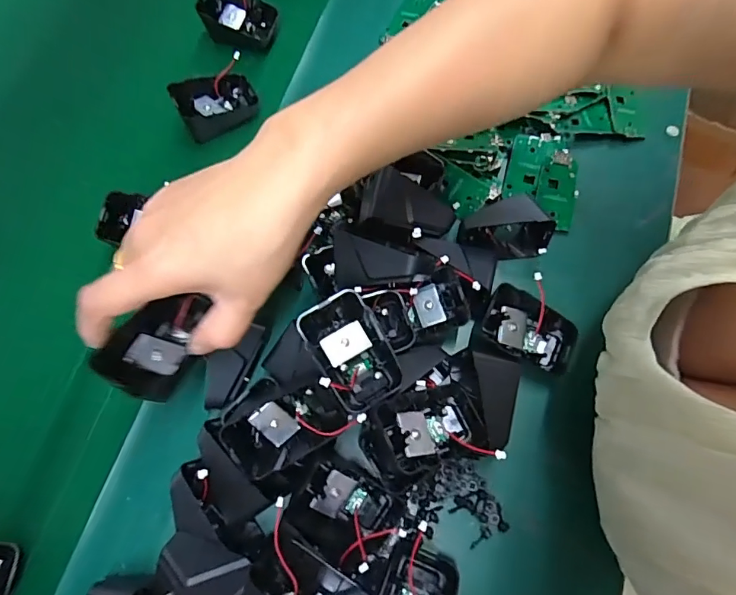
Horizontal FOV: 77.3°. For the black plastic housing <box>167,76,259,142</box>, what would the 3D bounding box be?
[{"bbox_3d":[-0.133,-0.173,0.403,0.065,0.032,0.047,-30,73,-8],"label":"black plastic housing"}]

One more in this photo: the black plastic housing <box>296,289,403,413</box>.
[{"bbox_3d":[-0.009,0.034,0.288,0.045,0.027,0.067,-31,74,-8],"label":"black plastic housing"}]

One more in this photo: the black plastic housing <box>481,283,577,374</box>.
[{"bbox_3d":[0.114,0.023,0.330,0.064,0.025,0.043,28,87,-8],"label":"black plastic housing"}]

